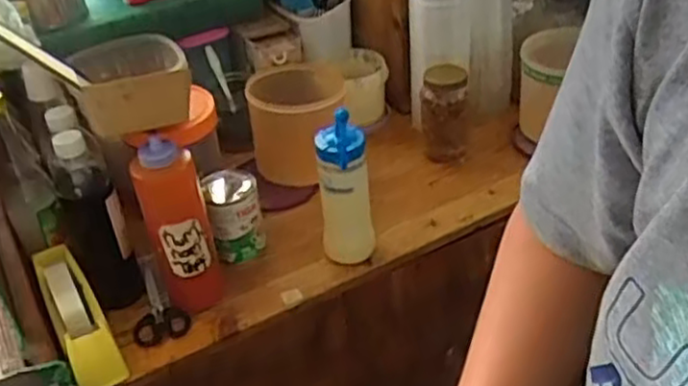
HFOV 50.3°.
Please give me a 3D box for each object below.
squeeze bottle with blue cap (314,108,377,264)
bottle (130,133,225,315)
[{"bbox_3d":[0.003,0.002,0.897,0.060,0.203,0.058,-3,38,3],"label":"squeeze bottle with blue cap"},{"bbox_3d":[-0.192,0.041,0.856,0.069,0.225,0.054,-18,40,-16],"label":"bottle"}]

